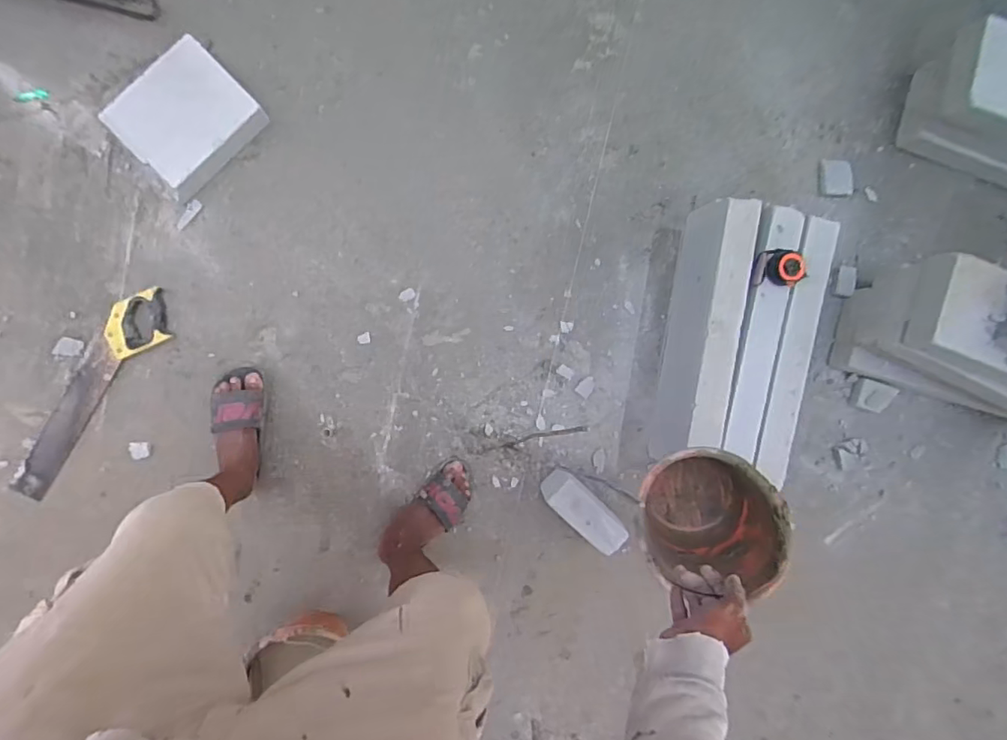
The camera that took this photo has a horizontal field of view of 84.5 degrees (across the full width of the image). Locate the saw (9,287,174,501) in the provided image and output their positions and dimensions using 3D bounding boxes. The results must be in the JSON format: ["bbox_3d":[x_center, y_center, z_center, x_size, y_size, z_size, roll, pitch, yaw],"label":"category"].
[{"bbox_3d":[-0.885,0.046,1.187,0.110,0.021,0.509,35,87,-8],"label":"saw"}]

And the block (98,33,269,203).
[{"bbox_3d":[-0.661,-0.527,1.157,0.261,0.078,0.218,-43,97,-4],"label":"block"}]

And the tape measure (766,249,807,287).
[{"bbox_3d":[0.580,-0.209,1.132,0.063,0.046,0.079,-20,95,-7],"label":"tape measure"}]

